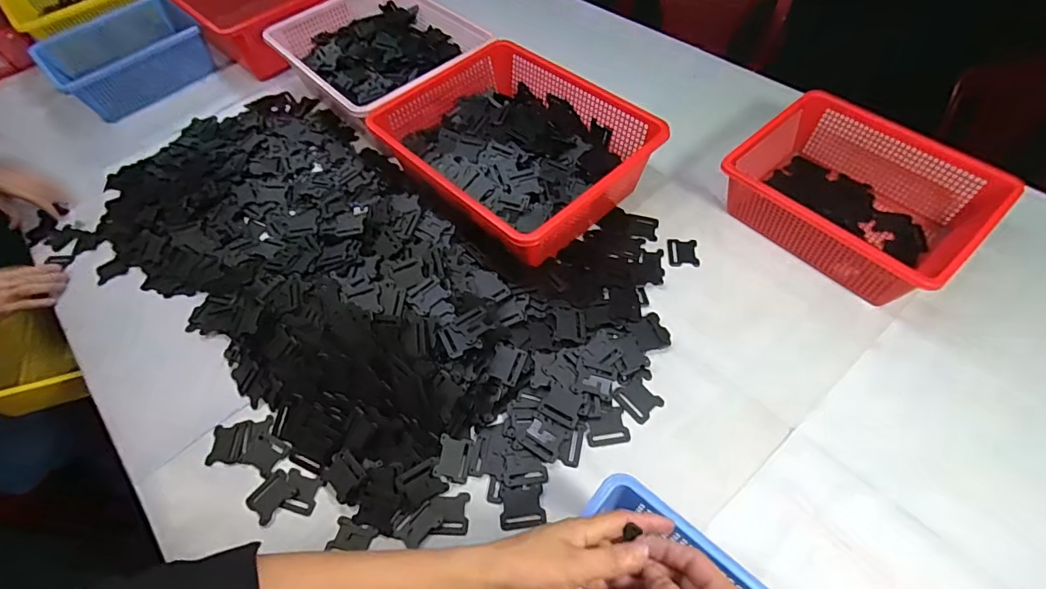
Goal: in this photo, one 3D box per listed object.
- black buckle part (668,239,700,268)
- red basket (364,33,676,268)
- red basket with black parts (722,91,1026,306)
[{"bbox_3d":[0.240,-0.063,0.712,0.043,0.004,0.050,1,59,6],"label":"black buckle part"},{"bbox_3d":[-0.010,-0.231,0.772,0.299,0.131,0.378,-39,63,-18],"label":"red basket"},{"bbox_3d":[0.467,-0.146,0.683,0.246,0.102,0.309,-38,63,-17],"label":"red basket with black parts"}]

